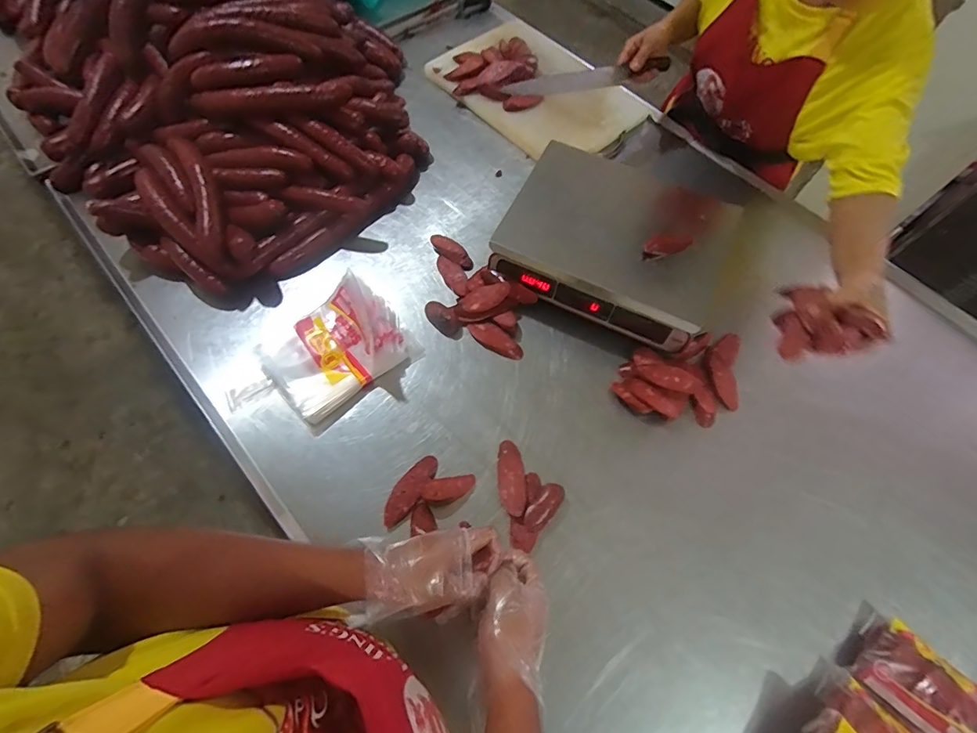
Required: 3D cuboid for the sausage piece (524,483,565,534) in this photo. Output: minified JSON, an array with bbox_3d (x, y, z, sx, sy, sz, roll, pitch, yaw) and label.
[{"bbox_3d":[0.080,0.201,0.663,0.033,0.025,0.077,35,68,13],"label":"sausage piece"}]

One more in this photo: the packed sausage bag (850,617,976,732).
[{"bbox_3d":[0.534,0.398,0.573,0.099,0.063,0.128,-42,73,-19],"label":"packed sausage bag"}]

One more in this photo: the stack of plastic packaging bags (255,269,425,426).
[{"bbox_3d":[-0.245,-0.035,0.742,0.212,0.053,0.175,-40,72,-16],"label":"stack of plastic packaging bags"}]

